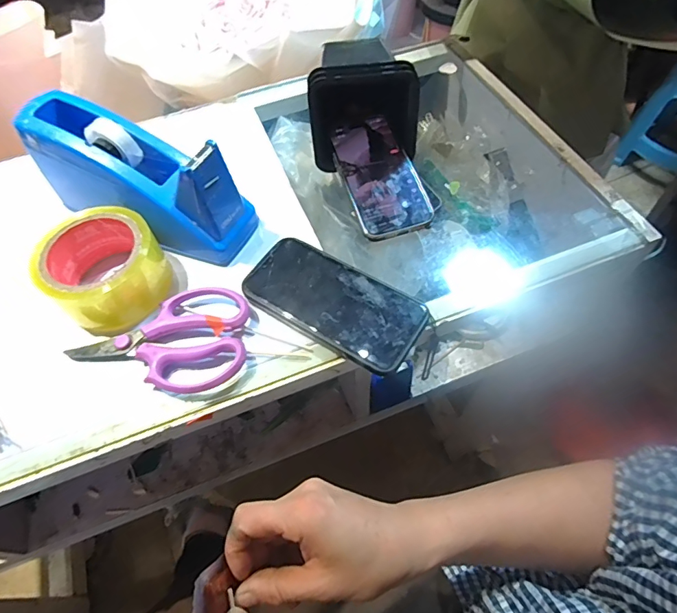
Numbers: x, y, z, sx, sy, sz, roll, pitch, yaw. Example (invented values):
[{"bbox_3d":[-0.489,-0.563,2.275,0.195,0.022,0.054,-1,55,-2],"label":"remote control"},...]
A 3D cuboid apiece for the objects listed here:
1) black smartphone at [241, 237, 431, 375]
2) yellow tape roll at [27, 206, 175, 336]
[{"bbox_3d":[-0.005,-0.005,0.396,0.158,0.007,0.076,27,63,18],"label":"black smartphone"},{"bbox_3d":[-0.208,-0.034,0.408,0.096,0.057,0.097,-1,58,2],"label":"yellow tape roll"}]

